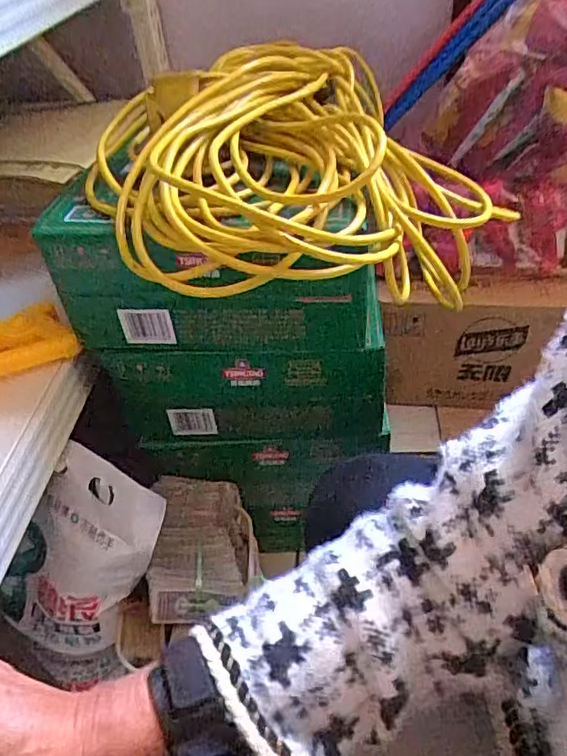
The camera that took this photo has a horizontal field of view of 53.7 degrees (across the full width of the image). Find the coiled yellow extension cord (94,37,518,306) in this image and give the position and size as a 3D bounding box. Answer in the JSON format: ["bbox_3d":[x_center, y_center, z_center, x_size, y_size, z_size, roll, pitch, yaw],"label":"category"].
[{"bbox_3d":[0.002,-0.211,0.504,0.341,0.085,0.361,4,44,7],"label":"coiled yellow extension cord"}]

